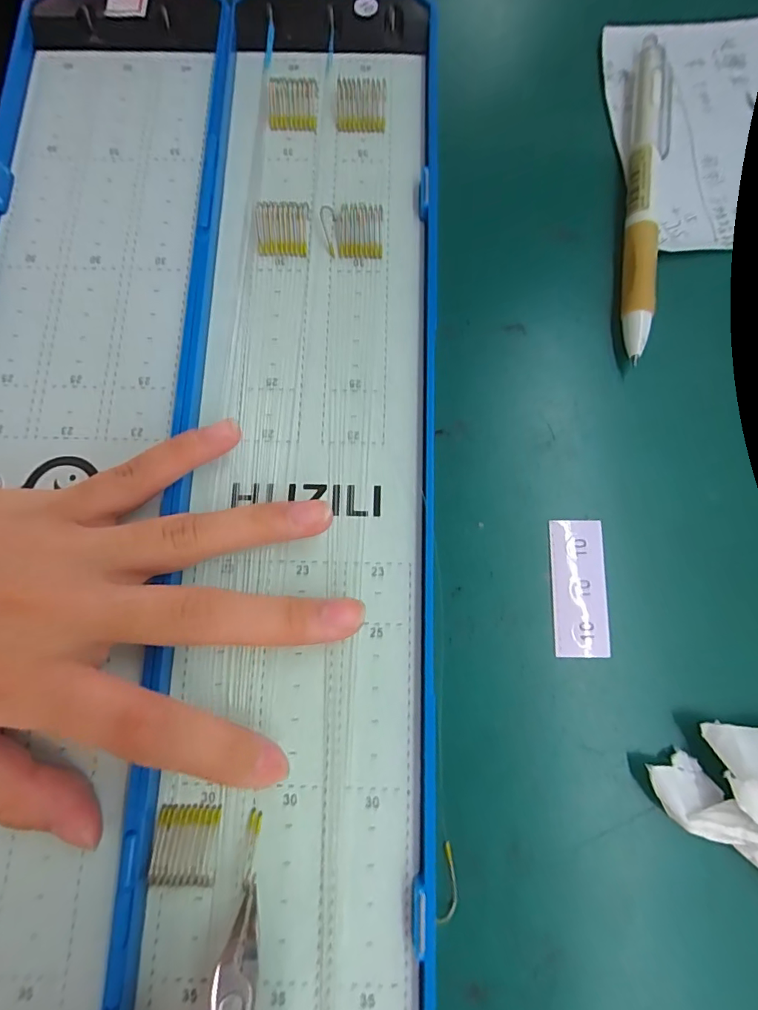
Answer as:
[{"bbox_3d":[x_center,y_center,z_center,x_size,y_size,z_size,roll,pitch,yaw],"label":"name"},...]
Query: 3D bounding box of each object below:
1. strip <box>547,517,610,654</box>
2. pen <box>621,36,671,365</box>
[{"bbox_3d":[0.068,0.028,0.166,0.018,0.004,0.045,1,79,0],"label":"strip"},{"bbox_3d":[0.104,-0.120,0.190,0.015,0.012,0.136,7,78,4],"label":"pen"}]

